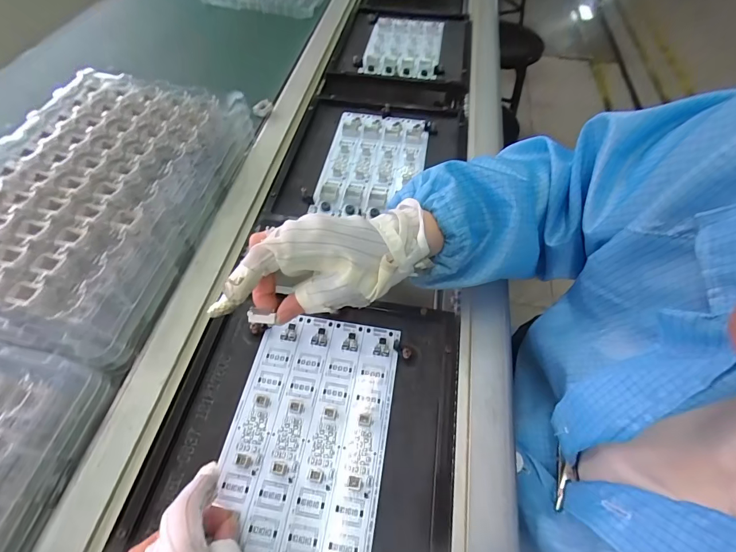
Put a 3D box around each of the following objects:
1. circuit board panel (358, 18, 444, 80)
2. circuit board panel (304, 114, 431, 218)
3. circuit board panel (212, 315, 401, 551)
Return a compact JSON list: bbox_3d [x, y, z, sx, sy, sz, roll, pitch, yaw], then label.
[{"bbox_3d":[0.064,-0.445,0.727,0.151,0.026,0.251,7,54,8],"label":"circuit board panel"},{"bbox_3d":[0.008,-0.158,0.509,0.133,0.018,0.208,9,57,4],"label":"circuit board panel"},{"bbox_3d":[-0.050,0.131,0.312,0.129,0.005,0.205,9,57,4],"label":"circuit board panel"}]

